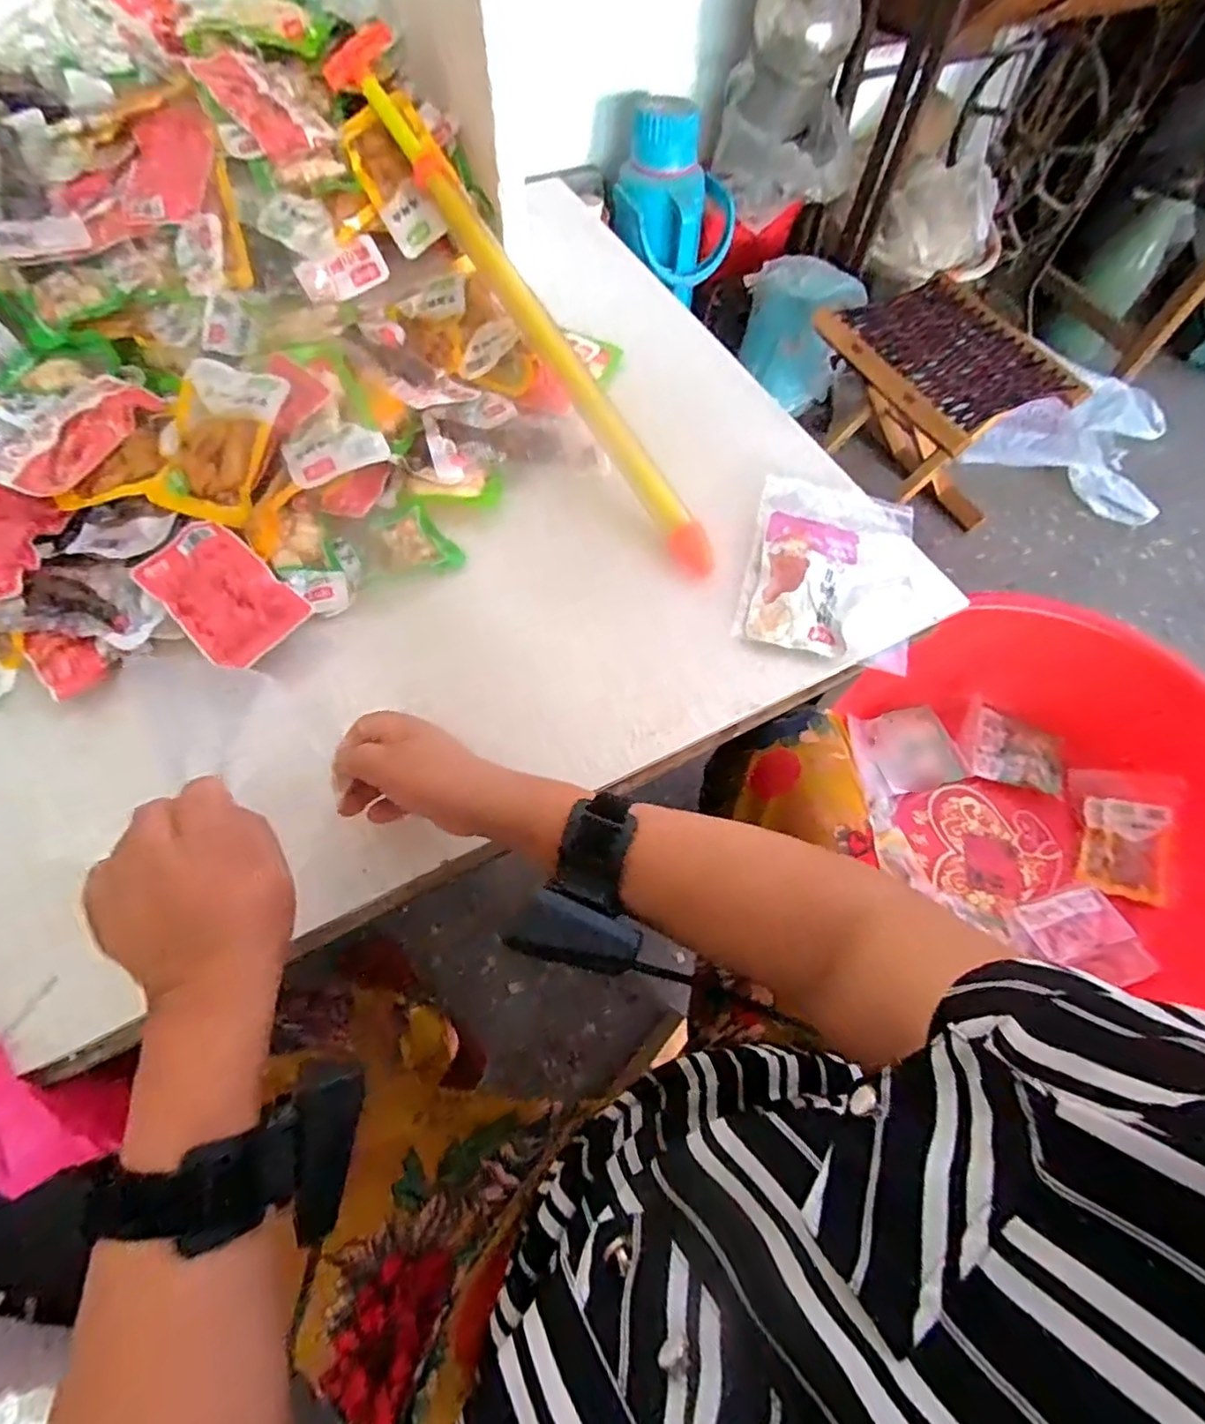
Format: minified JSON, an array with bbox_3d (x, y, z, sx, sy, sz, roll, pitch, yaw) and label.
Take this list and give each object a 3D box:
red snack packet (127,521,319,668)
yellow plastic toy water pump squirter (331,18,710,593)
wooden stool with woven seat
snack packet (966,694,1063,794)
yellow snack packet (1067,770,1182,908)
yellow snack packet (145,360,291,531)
[{"bbox_3d":[-0.298,-0.095,0.482,0.140,0.014,0.077,40,69,16],"label":"red snack packet"},{"bbox_3d":[-0.072,-0.381,0.563,0.055,0.031,0.611,-31,84,-16],"label":"yellow plastic toy water pump squirter"},{"bbox_3d":[0.534,-0.507,1.083,0.277,0.276,0.334,-25,67,-14],"label":"wooden stool with woven seat"},{"bbox_3d":[0.649,0.059,0.973,0.135,0.031,0.124,17,64,6],"label":"snack packet"},{"bbox_3d":[0.755,0.177,0.912,0.120,0.039,0.176,7,79,33],"label":"yellow snack packet"},{"bbox_3d":[-0.326,-0.228,0.522,0.091,0.015,0.132,12,84,-2],"label":"yellow snack packet"}]

